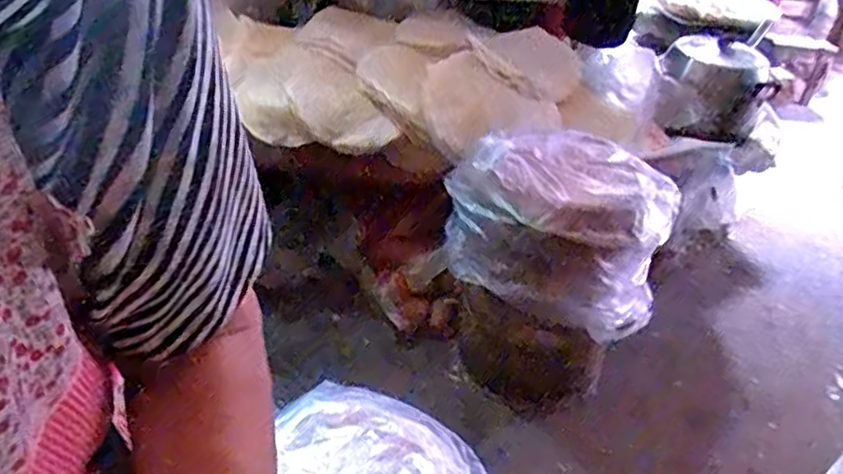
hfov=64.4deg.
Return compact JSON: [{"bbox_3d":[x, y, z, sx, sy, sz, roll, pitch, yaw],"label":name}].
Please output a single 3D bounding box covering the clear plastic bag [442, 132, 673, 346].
[{"bbox_3d":[0.275,-0.010,1.362,0.338,0.287,0.363,-19,42,-29],"label":"clear plastic bag"}]

